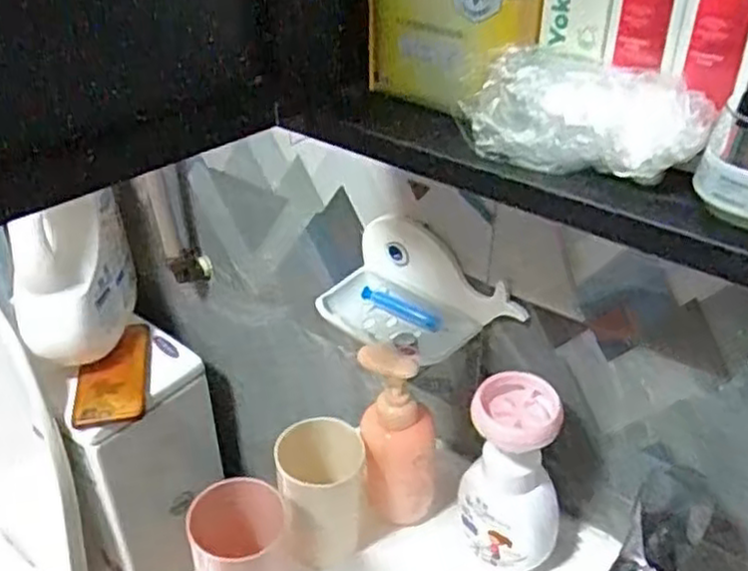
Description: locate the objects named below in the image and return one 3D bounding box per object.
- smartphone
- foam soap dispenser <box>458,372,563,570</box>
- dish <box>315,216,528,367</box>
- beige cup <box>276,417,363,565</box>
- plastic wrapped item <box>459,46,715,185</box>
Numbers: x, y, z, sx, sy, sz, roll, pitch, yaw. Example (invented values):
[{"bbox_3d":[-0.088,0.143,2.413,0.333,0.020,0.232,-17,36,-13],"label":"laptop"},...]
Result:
[{"bbox_3d":[-0.297,0.100,0.845,0.075,0.015,0.130,0,57,-14],"label":"smartphone"},{"bbox_3d":[0.111,0.150,0.590,0.076,0.159,0.060,9,35,14],"label":"foam soap dispenser"},{"bbox_3d":[0.030,0.013,0.607,0.158,0.081,0.088,28,43,35],"label":"dish"},{"bbox_3d":[-0.042,0.173,0.621,0.071,0.107,0.062,-2,34,-3],"label":"beige cup"},{"bbox_3d":[0.114,-0.090,0.401,0.123,0.051,0.045,19,39,26],"label":"plastic wrapped item"}]

